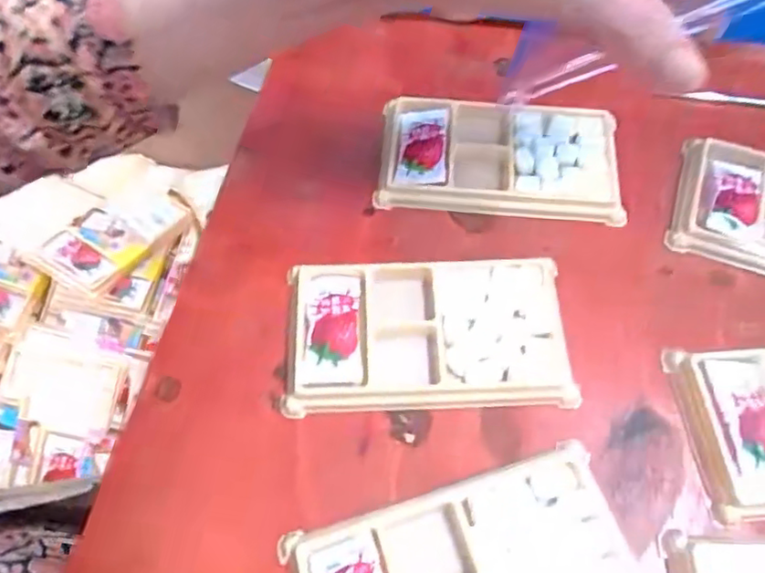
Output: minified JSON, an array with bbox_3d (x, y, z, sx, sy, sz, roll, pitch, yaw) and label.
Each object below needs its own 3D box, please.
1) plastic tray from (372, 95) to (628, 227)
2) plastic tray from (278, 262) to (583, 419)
[{"bbox_3d":[0.067,-0.076,0.359,0.135,0.014,0.076,4,61,4],"label":"plastic tray"},{"bbox_3d":[0.021,0.023,0.302,0.134,0.014,0.074,-2,60,1],"label":"plastic tray"}]

